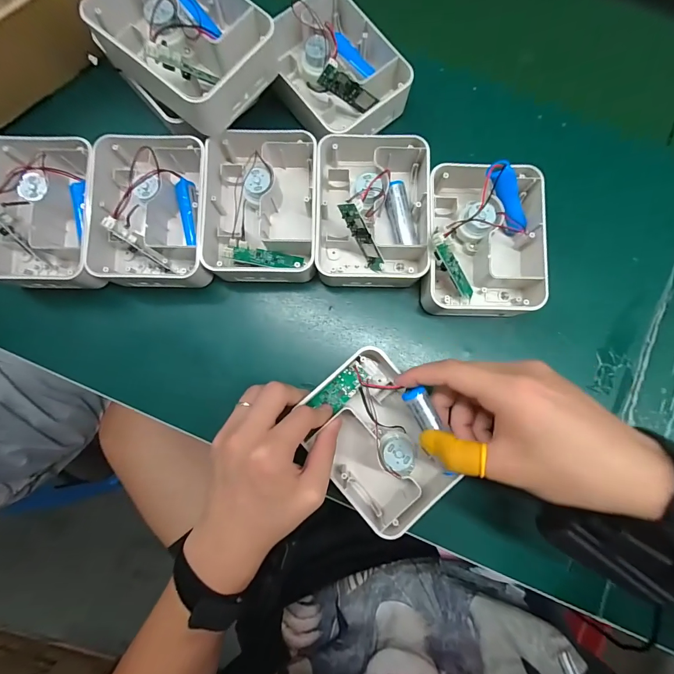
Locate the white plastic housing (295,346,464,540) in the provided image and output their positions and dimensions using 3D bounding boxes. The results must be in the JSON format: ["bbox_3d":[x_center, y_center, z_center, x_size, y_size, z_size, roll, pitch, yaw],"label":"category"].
[{"bbox_3d":[0.034,0.086,0.295,0.090,0.045,0.136,-28,85,-7],"label":"white plastic housing"}]

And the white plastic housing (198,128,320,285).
[{"bbox_3d":[-0.068,-0.120,0.319,0.097,0.054,0.139,2,82,-4],"label":"white plastic housing"}]

